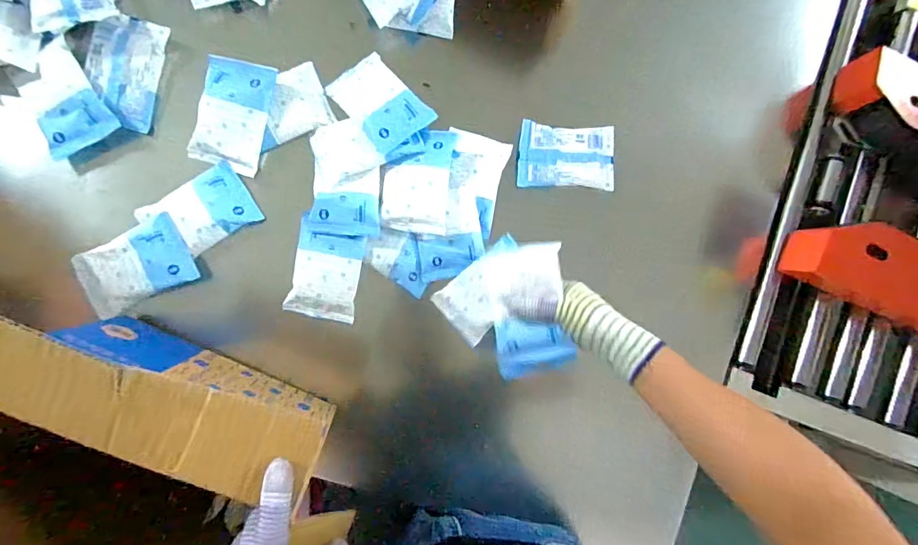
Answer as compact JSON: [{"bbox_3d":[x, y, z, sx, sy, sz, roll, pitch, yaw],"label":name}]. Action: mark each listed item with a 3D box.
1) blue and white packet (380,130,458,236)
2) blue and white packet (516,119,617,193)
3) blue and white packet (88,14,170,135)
[{"bbox_3d":[-0.050,-0.114,0.543,0.079,0.019,0.128,7,88,-7],"label":"blue and white packet"},{"bbox_3d":[0.145,-0.156,0.592,0.130,0.011,0.084,2,89,-7],"label":"blue and white packet"},{"bbox_3d":[-0.401,-0.241,0.525,0.073,0.015,0.126,12,95,-22],"label":"blue and white packet"}]

